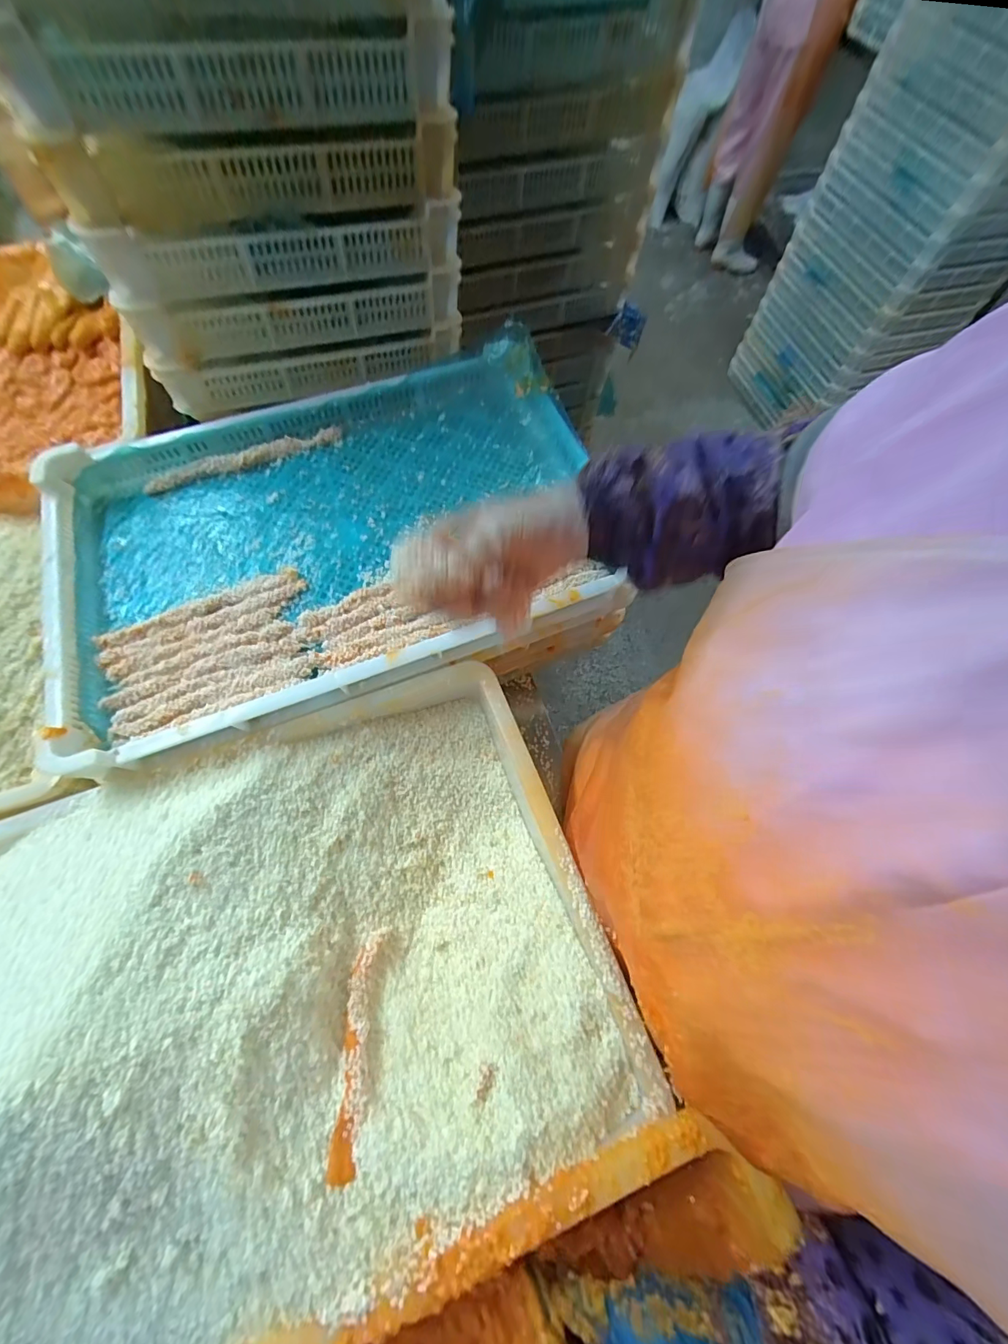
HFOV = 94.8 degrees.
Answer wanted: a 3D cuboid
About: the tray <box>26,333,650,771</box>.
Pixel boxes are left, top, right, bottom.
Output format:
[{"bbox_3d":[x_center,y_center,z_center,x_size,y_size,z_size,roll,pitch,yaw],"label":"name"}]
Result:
[{"bbox_3d":[-0.209,-0.203,0.559,0.603,0.080,0.492,-20,68,-11],"label":"tray"}]

